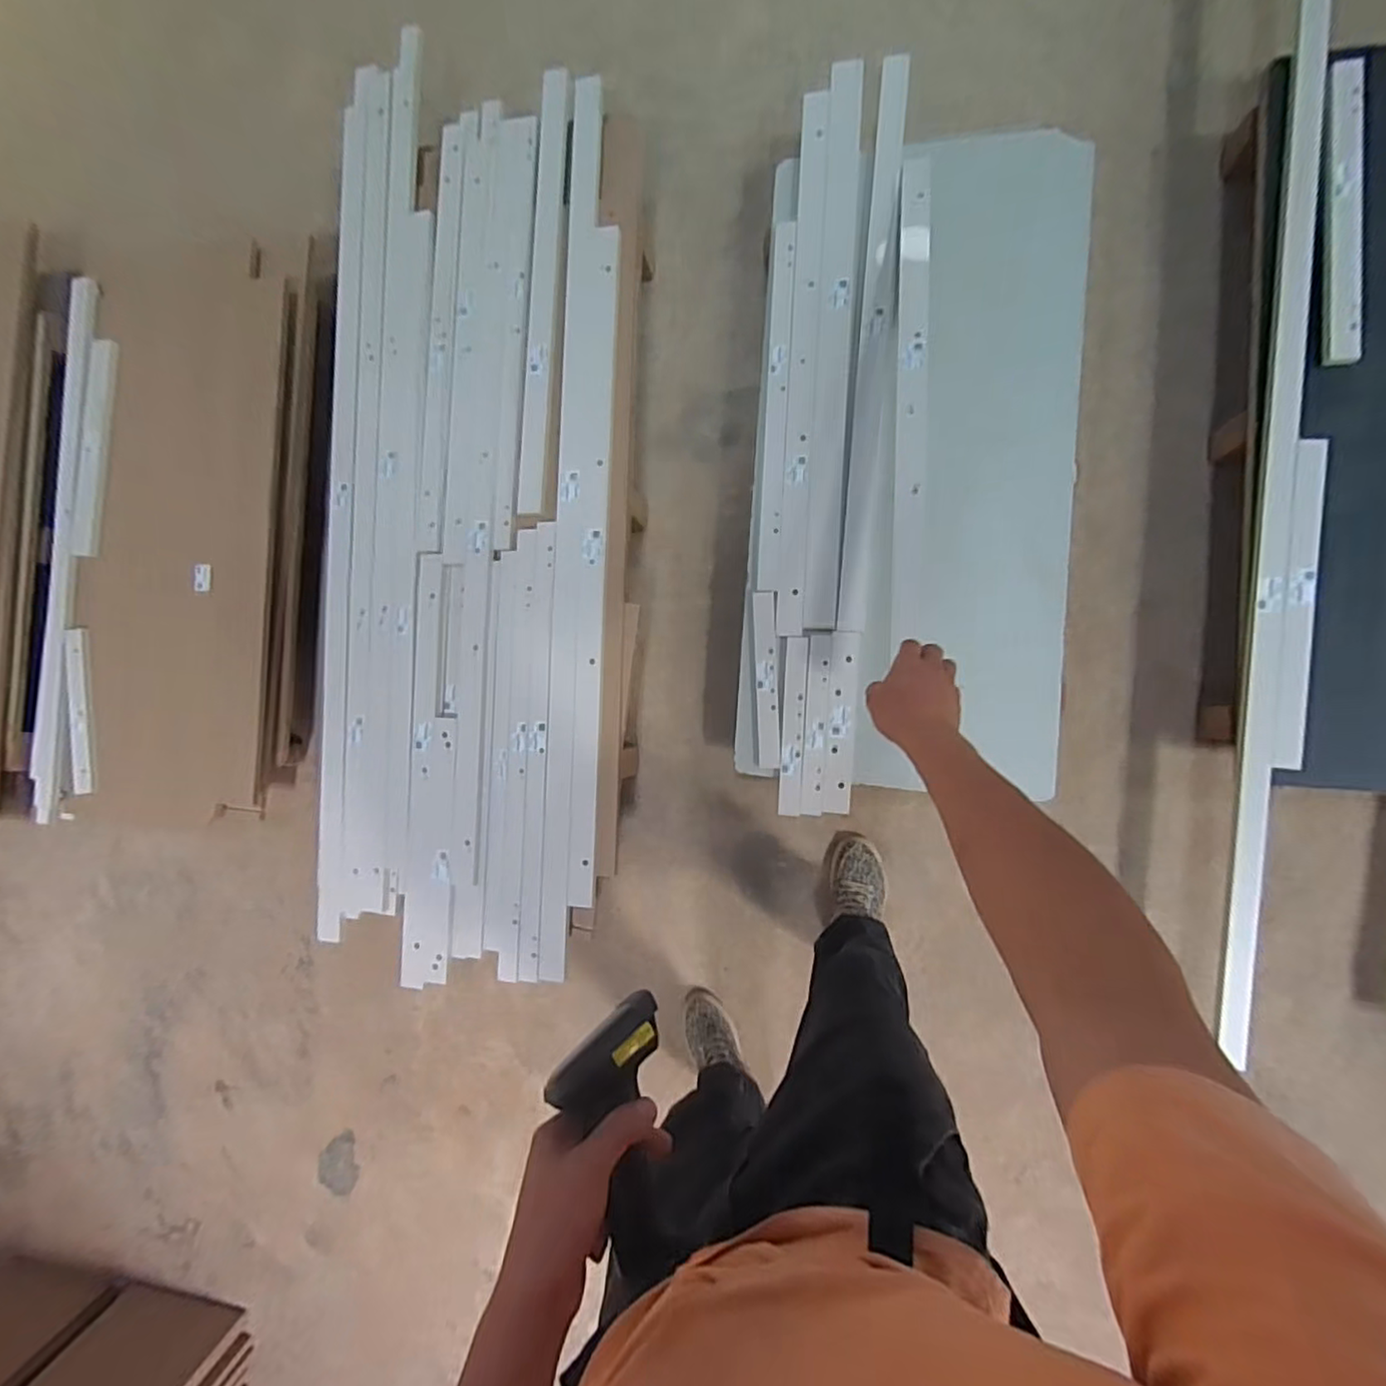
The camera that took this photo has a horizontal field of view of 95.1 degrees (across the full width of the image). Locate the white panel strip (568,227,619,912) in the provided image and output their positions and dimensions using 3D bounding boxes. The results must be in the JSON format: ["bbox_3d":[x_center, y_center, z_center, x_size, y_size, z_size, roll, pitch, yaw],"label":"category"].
[{"bbox_3d":[-0.190,-0.241,1.229,0.054,0.018,1.285,2,89,11],"label":"white panel strip"}]

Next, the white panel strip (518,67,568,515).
[{"bbox_3d":[-0.292,-0.779,1.235,0.055,0.017,0.840,3,89,11],"label":"white panel strip"}]

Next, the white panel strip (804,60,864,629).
[{"bbox_3d":[0.276,-0.669,1.217,0.070,0.012,1.075,3,89,7],"label":"white panel strip"}]

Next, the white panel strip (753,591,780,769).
[{"bbox_3d":[0.145,-0.026,1.242,0.042,0.015,0.341,-2,88,11],"label":"white panel strip"}]

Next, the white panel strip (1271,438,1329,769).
[{"bbox_3d":[0.996,-0.147,1.041,0.056,0.022,0.534,6,90,11],"label":"white panel strip"}]

